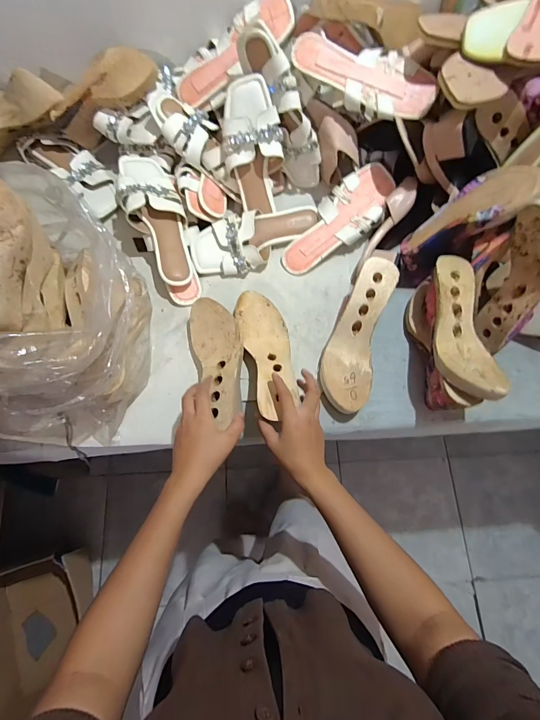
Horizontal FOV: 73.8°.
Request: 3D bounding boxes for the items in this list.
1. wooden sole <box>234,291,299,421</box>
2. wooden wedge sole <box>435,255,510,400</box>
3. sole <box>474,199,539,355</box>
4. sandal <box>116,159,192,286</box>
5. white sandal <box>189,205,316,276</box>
[{"bbox_3d":[-0.002,-0.014,0.554,0.074,0.039,0.224,-9,52,-5],"label":"wooden sole"},{"bbox_3d":[0.286,-0.057,0.532,0.081,0.044,0.236,0,72,-2],"label":"wooden wedge sole"},{"bbox_3d":[0.380,-0.122,0.547,0.057,0.237,0.080,-2,39,-3],"label":"sole"},{"bbox_3d":[-0.191,-0.243,0.618,0.093,0.045,0.234,-21,94,-9],"label":"sandal"},{"bbox_3d":[-0.023,-0.218,0.652,0.239,0.045,0.098,-13,73,-7],"label":"white sandal"}]

